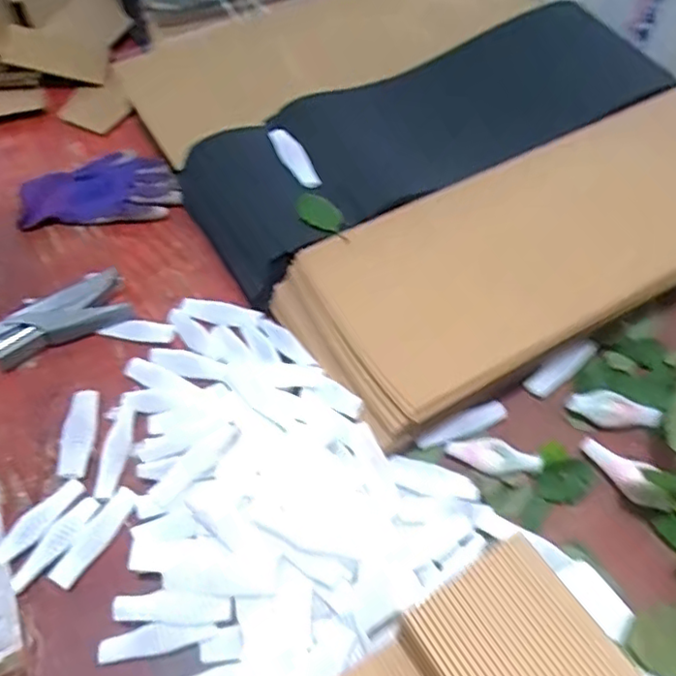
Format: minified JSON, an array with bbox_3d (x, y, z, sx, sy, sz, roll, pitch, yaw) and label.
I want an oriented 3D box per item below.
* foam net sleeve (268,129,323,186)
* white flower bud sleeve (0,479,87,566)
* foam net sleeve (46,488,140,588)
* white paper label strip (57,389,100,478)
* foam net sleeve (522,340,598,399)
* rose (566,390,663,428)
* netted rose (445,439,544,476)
[{"bbox_3d":[-0.050,-0.200,0.683,0.031,0.017,0.081,-33,83,-16],"label":"foam net sleeve"},{"bbox_3d":[-0.258,0.161,0.540,0.025,0.023,0.086,37,67,25],"label":"white flower bud sleeve"},{"bbox_3d":[-0.206,0.171,0.532,0.024,0.012,0.089,26,62,20],"label":"foam net sleeve"},{"bbox_3d":[-0.250,0.092,0.596,0.032,0.010,0.087,-1,57,5],"label":"white paper label strip"},{"bbox_3d":[0.225,0.029,0.617,0.097,0.014,0.026,-33,60,-16],"label":"foam net sleeve"},{"bbox_3d":[0.258,0.069,0.581,0.080,0.022,0.026,19,60,17],"label":"rose"},{"bbox_3d":[0.140,0.107,0.556,0.083,0.020,0.025,12,59,13],"label":"netted rose"}]

